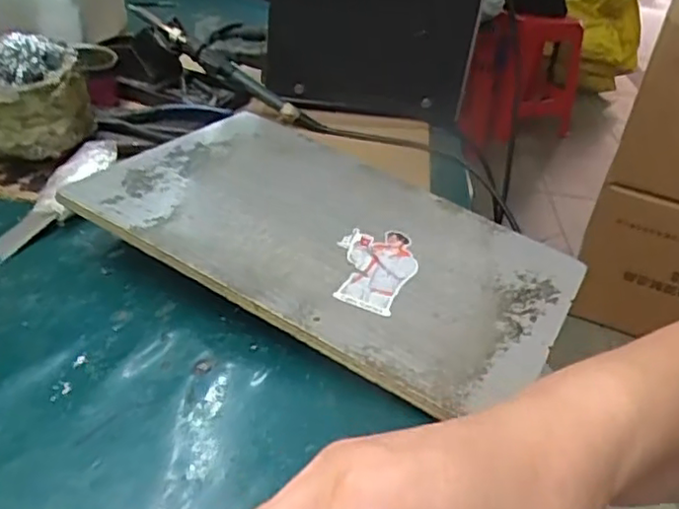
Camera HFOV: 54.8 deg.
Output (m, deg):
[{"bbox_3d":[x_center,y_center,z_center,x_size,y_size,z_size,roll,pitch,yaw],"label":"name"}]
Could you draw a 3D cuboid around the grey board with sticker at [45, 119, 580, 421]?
[{"bbox_3d":[-0.001,-0.015,0.426,0.294,0.009,0.191,27,37,17],"label":"grey board with sticker"}]

